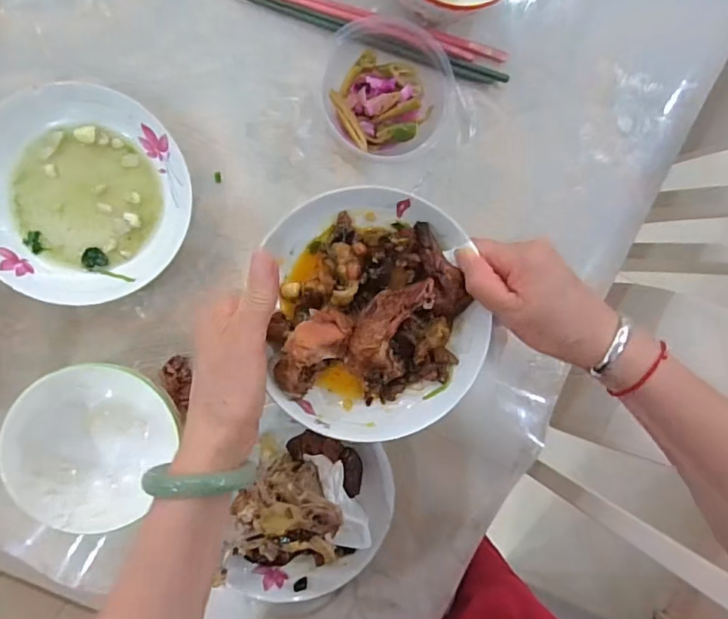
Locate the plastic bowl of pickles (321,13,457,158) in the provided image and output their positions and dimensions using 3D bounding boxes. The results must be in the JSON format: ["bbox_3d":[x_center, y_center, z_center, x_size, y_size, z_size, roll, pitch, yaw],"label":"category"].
[{"bbox_3d":[0.020,-0.191,0.446,0.117,0.037,0.108,0,93,-8],"label":"plastic bowl of pickles"}]

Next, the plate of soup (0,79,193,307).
[{"bbox_3d":[-0.229,-0.092,0.418,0.160,0.033,0.170,0,93,-8],"label":"plate of soup"}]

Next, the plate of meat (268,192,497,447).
[{"bbox_3d":[0.012,0.003,0.341,0.142,0.038,0.163,-3,93,-9],"label":"plate of meat"}]

